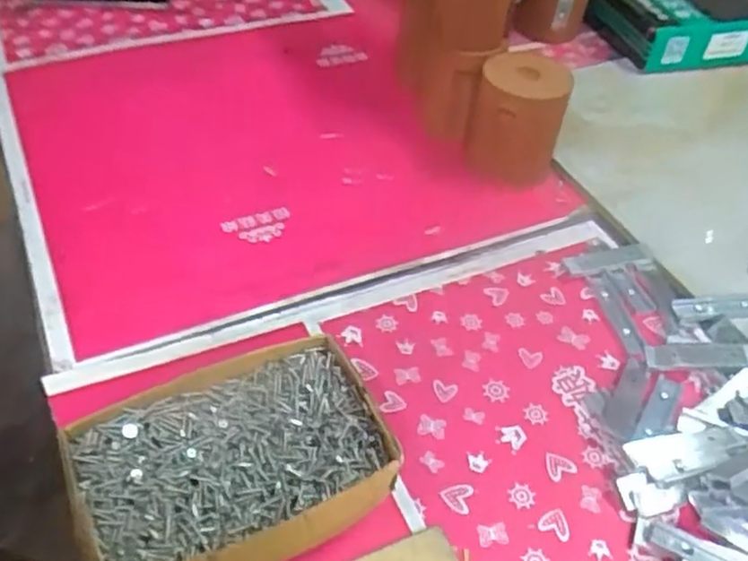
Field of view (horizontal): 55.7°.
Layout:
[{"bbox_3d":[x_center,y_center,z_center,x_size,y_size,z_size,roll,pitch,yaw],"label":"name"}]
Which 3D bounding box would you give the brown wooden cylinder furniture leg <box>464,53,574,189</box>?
[{"bbox_3d":[0.135,-0.158,0.670,0.085,0.104,0.076,11,47,8],"label":"brown wooden cylinder furniture leg"}]

